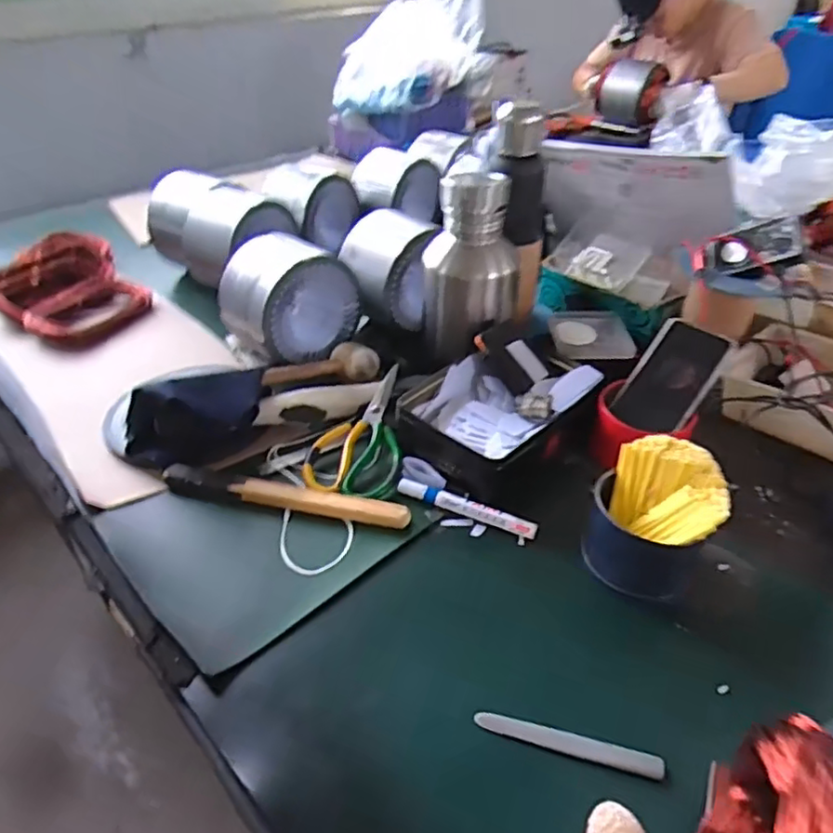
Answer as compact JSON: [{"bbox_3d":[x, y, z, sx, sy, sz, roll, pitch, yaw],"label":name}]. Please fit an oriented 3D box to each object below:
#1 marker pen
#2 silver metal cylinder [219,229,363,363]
[{"bbox_3d":[0.048,0.091,0.620,0.139,0.017,0.016,17,41,22],"label":"marker pen"},{"bbox_3d":[-0.164,-0.157,0.820,0.161,0.128,0.109,-29,45,-31],"label":"silver metal cylinder"}]

